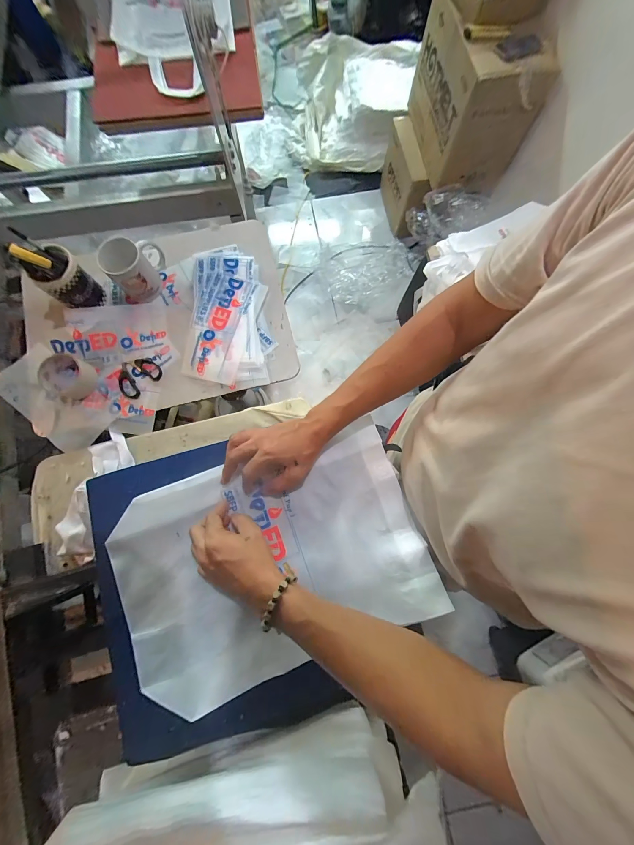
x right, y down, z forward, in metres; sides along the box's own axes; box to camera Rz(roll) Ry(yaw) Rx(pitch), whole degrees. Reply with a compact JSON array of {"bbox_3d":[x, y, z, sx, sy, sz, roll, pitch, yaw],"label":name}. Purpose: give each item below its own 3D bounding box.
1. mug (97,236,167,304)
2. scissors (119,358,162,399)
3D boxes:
[{"bbox_3d":[-0.362,-0.306,0.596,0.116,0.121,0.070,-31,80,-6],"label":"mug"},{"bbox_3d":[-0.369,-0.097,0.614,0.087,0.005,0.073,-42,81,-8],"label":"scissors"}]

